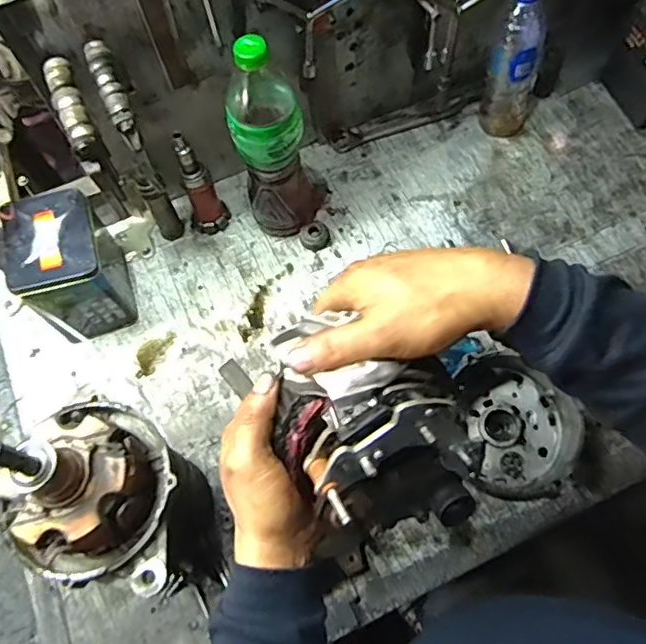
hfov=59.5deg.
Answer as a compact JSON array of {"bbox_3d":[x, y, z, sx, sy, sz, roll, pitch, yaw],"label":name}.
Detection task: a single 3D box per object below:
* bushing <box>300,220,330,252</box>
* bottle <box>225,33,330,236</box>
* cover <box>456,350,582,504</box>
[{"bbox_3d":[-0.010,-0.114,0.740,0.038,0.017,0.038,-1,65,2],"label":"bushing"},{"bbox_3d":[-0.049,-0.202,0.640,0.092,0.267,0.078,-6,64,0],"label":"bottle"},{"bbox_3d":[0.204,0.111,0.597,0.118,0.053,0.143,-2,65,2],"label":"cover"}]

